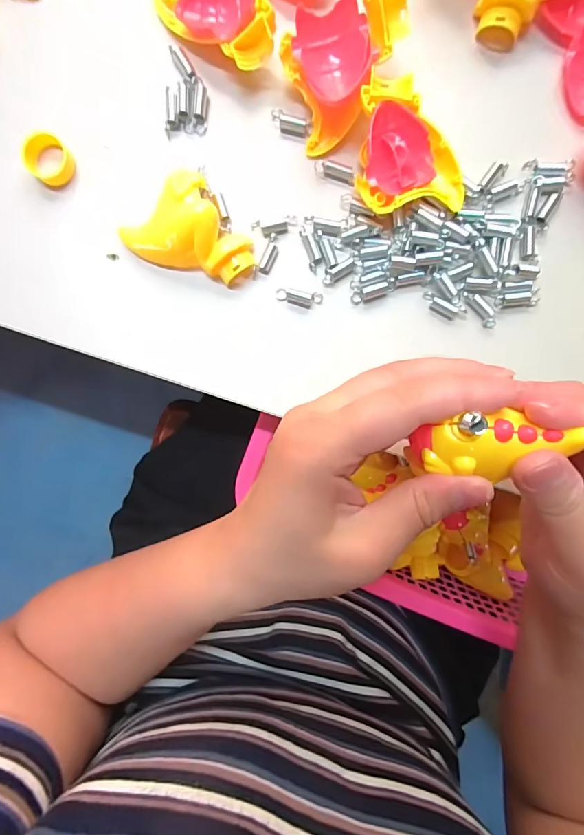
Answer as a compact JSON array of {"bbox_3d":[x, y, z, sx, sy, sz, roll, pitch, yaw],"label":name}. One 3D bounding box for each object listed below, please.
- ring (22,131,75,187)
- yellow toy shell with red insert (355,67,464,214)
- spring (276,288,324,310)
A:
[{"bbox_3d":[-0.141,-0.150,0.240,0.023,0.015,0.024,0,95,1],"label":"ring"},{"bbox_3d":[0.064,-0.148,0.224,0.058,0.017,0.065,-7,95,1],"label":"yellow toy shell with red insert"},{"bbox_3d":[0.004,-0.072,0.248,0.028,0.009,0.010,7,95,0],"label":"spring"}]

